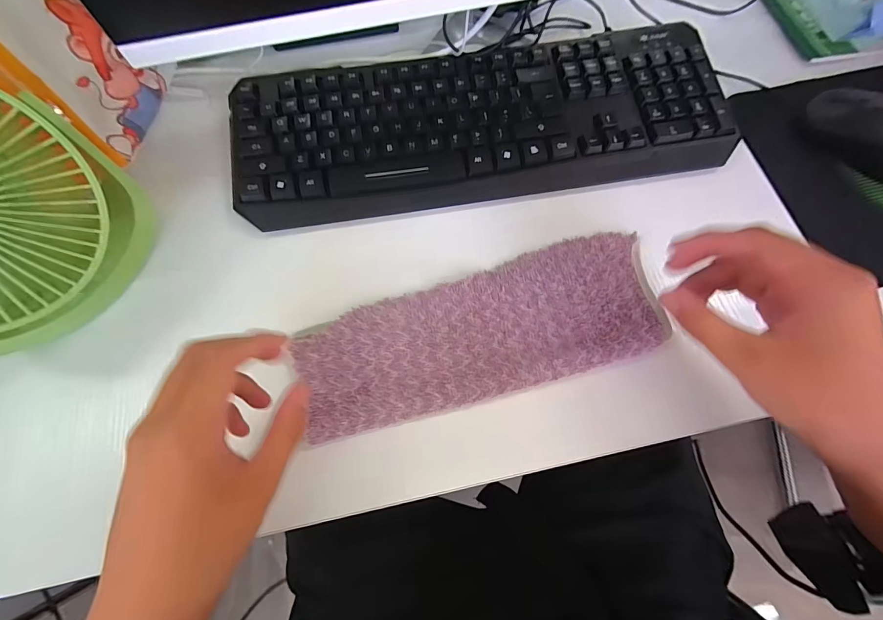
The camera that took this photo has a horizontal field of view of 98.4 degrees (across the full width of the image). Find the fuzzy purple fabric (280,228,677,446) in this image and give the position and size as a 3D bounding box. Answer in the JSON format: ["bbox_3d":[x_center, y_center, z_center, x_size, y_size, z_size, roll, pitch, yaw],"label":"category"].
[{"bbox_3d":[0.032,0.015,0.284,0.272,0.020,0.096,-17,76,-5],"label":"fuzzy purple fabric"}]

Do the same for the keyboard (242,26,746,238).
[{"bbox_3d":[0.034,-0.164,0.342,0.420,0.035,0.149,-10,75,-1],"label":"keyboard"}]

